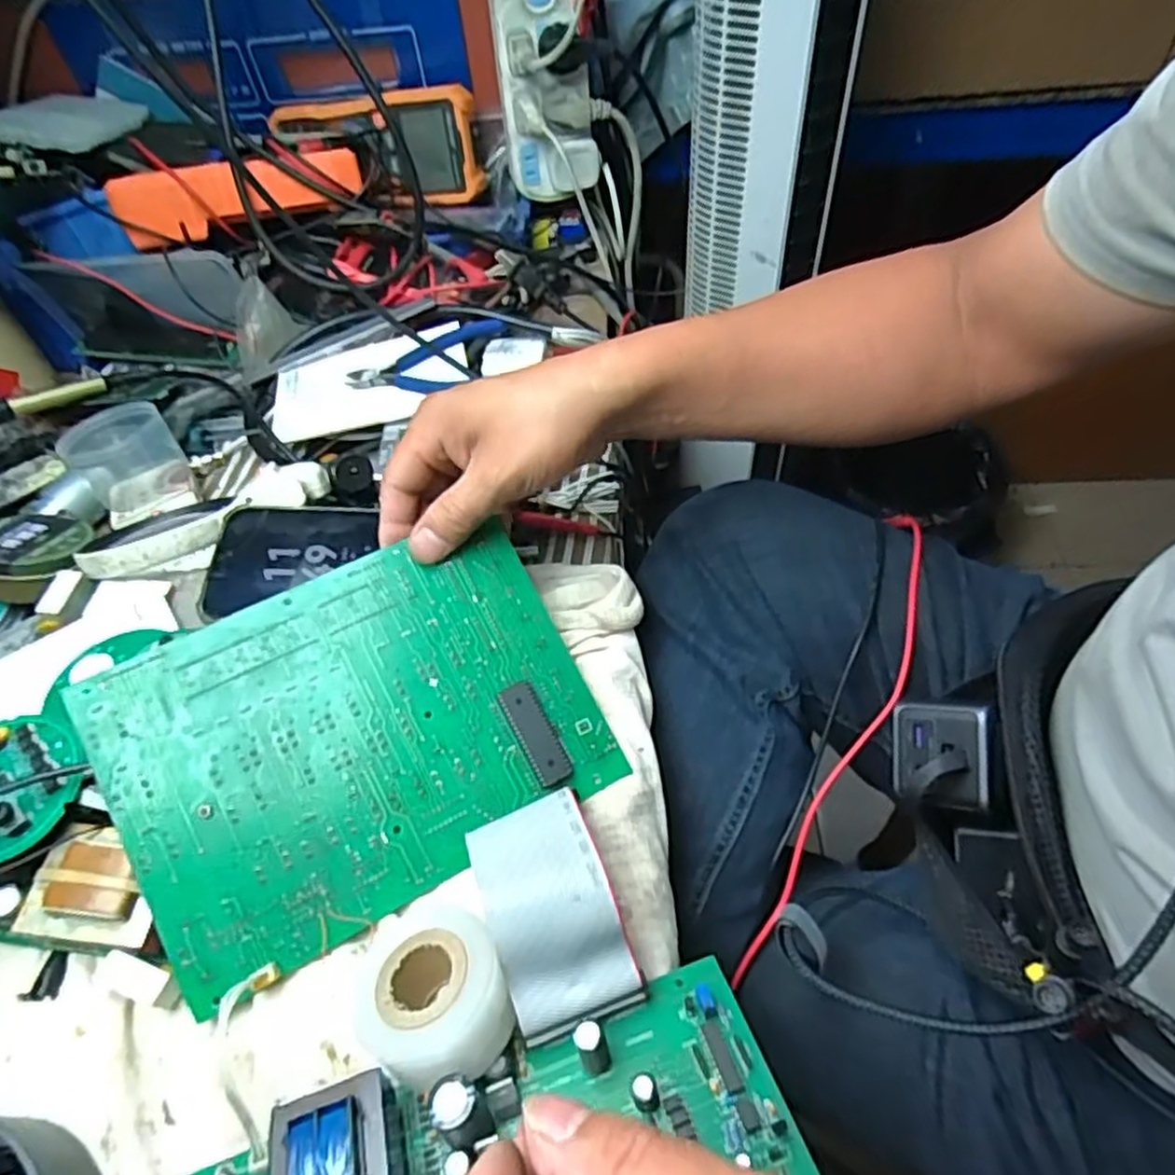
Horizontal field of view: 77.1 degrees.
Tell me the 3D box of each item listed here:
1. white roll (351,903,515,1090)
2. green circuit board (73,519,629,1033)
[{"bbox_3d":[-0.064,0.162,0.297,0.059,0.035,0.064,-2,51,3],"label":"white roll"},{"bbox_3d":[-0.108,0.068,0.354,0.215,0.009,0.157,-26,81,-17],"label":"green circuit board"}]

